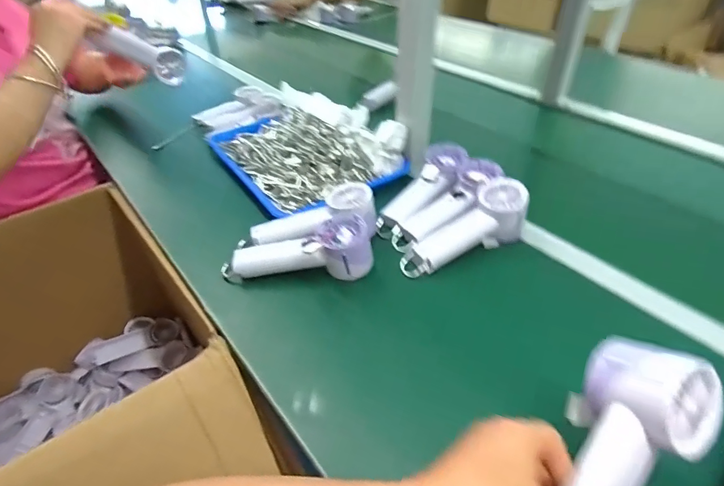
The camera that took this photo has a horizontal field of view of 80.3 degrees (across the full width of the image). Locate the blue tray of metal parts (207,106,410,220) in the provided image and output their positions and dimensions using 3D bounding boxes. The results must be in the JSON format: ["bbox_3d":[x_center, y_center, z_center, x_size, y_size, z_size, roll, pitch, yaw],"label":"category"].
[{"bbox_3d":[-0.113,-0.160,0.761,0.239,0.049,0.343,-28,47,-27],"label":"blue tray of metal parts"}]

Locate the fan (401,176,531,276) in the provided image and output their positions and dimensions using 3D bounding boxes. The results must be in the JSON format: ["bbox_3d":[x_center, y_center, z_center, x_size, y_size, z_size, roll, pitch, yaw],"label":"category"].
[{"bbox_3d":[0.138,-0.010,0.586,0.195,0.061,0.068,-32,46,-6],"label":"fan"}]

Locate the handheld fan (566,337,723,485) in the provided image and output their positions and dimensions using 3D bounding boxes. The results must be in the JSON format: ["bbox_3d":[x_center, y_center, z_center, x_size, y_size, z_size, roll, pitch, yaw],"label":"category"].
[{"bbox_3d":[0.172,0.161,0.296,0.081,0.061,0.188,27,75,30],"label":"handheld fan"}]

